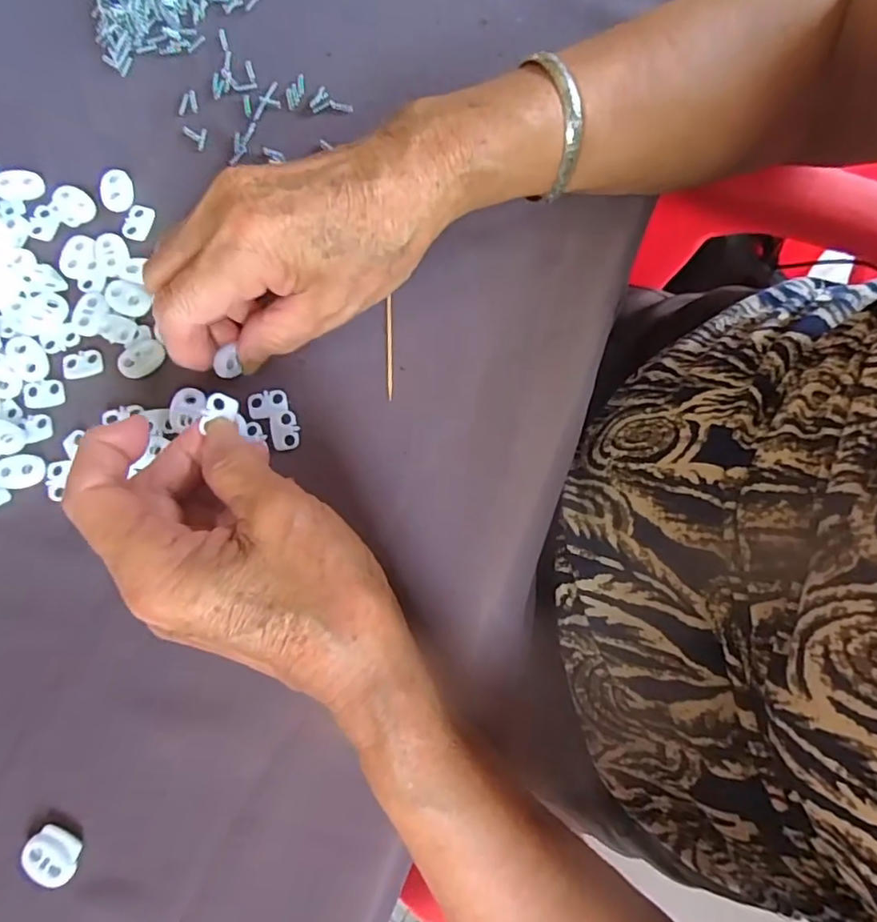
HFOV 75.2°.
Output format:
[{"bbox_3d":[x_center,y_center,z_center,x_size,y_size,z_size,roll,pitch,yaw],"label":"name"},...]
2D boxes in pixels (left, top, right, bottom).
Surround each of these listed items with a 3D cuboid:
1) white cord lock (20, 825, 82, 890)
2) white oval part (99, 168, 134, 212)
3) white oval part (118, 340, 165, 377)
[{"bbox_3d":[-0.157,0.160,0.232,0.022,0.005,0.018,24,79,4],"label":"white cord lock"},{"bbox_3d":[-0.164,-0.137,0.290,0.016,0.006,0.022,-11,79,-3],"label":"white oval part"},{"bbox_3d":[-0.142,-0.049,0.273,0.023,0.004,0.016,-32,81,-7],"label":"white oval part"}]

